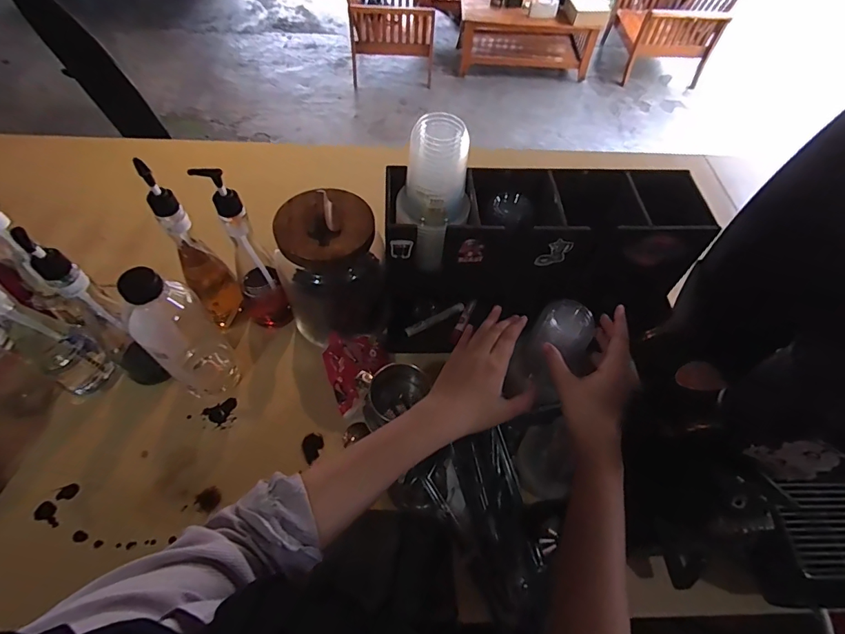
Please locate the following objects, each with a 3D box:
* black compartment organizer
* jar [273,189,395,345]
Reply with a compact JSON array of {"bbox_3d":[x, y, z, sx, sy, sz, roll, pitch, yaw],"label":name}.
[{"bbox_3d":[0.154,-0.082,0.635,0.404,0.235,0.138,3,57,-2],"label":"black compartment organizer"},{"bbox_3d":[-0.127,-0.056,0.631,0.130,0.229,0.130,2,57,-3],"label":"jar"}]

